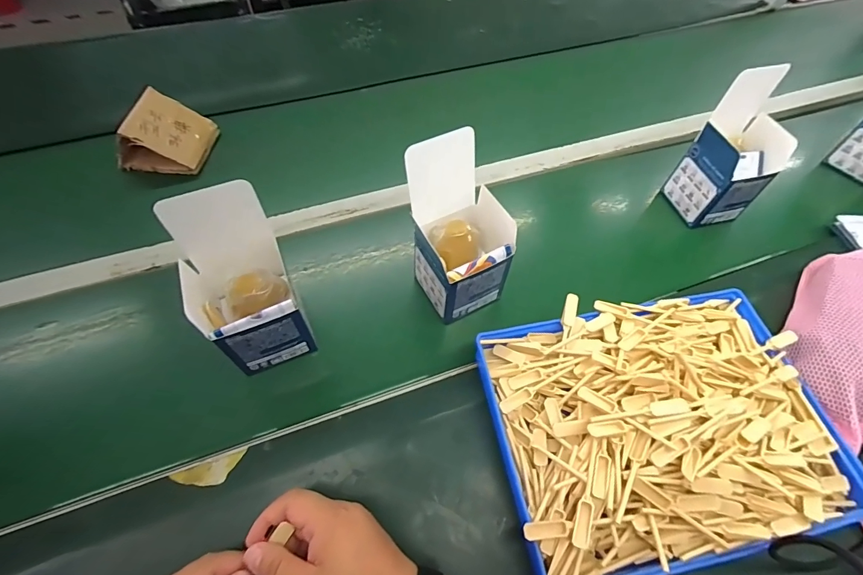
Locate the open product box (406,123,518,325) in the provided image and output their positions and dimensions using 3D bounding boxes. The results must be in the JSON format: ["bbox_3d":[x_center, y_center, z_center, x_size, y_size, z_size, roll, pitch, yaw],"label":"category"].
[{"bbox_3d":[0.030,-0.058,0.440,0.091,0.168,0.106,-23,62,-16],"label":"open product box"}]

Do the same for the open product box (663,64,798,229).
[{"bbox_3d":[0.403,-0.178,0.533,0.094,0.160,0.096,-14,60,-11],"label":"open product box"}]

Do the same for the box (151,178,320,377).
[{"bbox_3d":[-0.181,-0.002,0.392,0.092,0.170,0.101,-20,61,-14],"label":"box"}]

